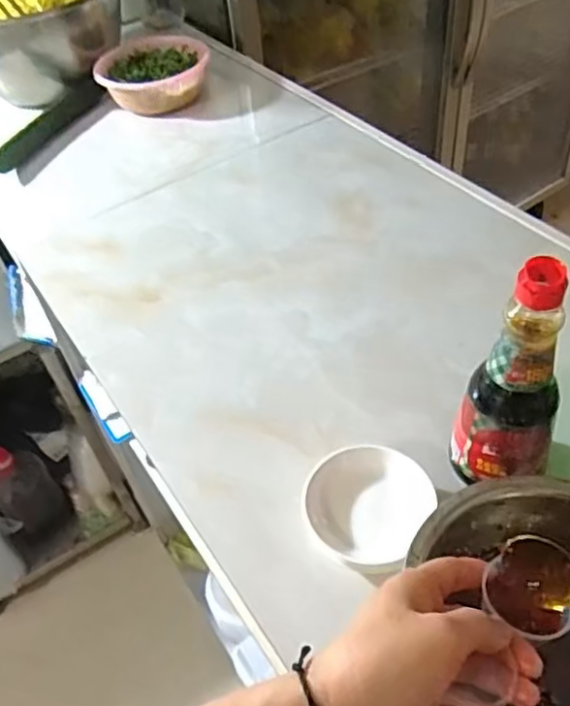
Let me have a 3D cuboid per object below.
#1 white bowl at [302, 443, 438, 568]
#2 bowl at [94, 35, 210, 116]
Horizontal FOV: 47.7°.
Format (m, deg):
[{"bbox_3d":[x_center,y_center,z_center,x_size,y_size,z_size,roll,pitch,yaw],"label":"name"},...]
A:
[{"bbox_3d":[0.063,0.115,0.500,0.086,0.042,0.094,-4,47,4],"label":"white bowl"},{"bbox_3d":[-0.209,-0.451,1.045,0.178,0.058,0.171,-6,47,1],"label":"bowl"}]

